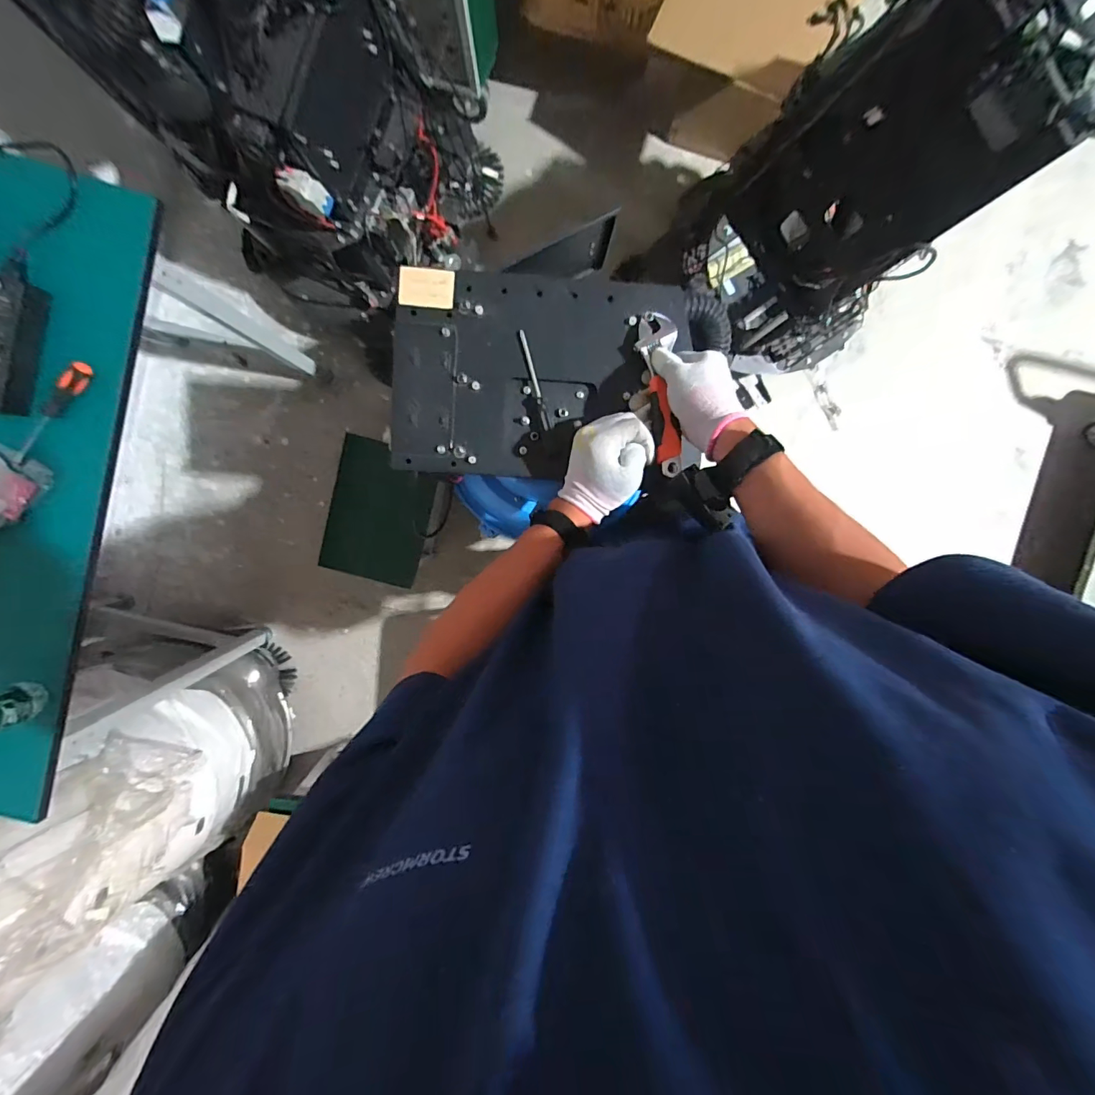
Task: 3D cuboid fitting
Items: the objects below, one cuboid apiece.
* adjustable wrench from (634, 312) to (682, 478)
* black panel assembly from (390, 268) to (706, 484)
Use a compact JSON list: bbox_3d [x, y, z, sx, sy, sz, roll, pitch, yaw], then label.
[{"bbox_3d":[0.124,-0.168,0.502,0.041,0.014,0.184,-3,81,0],"label":"adjustable wrench"},{"bbox_3d":[-0.010,-0.193,0.523,0.322,0.022,0.220,3,96,0],"label":"black panel assembly"}]

